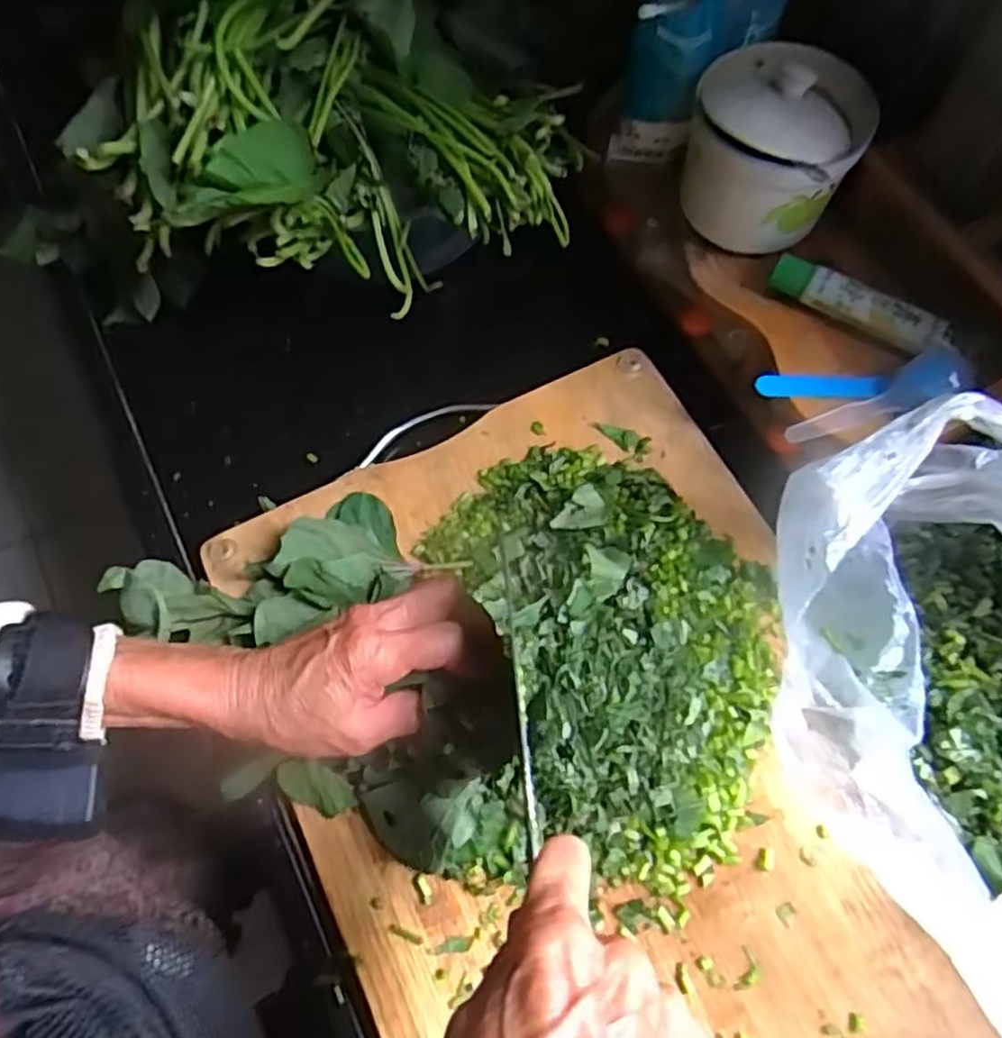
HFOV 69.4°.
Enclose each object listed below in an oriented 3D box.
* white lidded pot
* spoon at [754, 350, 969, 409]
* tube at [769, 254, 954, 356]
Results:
[{"bbox_3d":[0.162,-0.225,0.436,0.093,0.086,0.091,0,68,1],"label":"white lidded pot"},{"bbox_3d":[0.211,-0.079,0.421,0.114,0.021,0.025,-1,68,1],"label":"spoon"},{"bbox_3d":[0.215,-0.128,0.433,0.107,0.017,0.023,29,71,12],"label":"tube"}]

